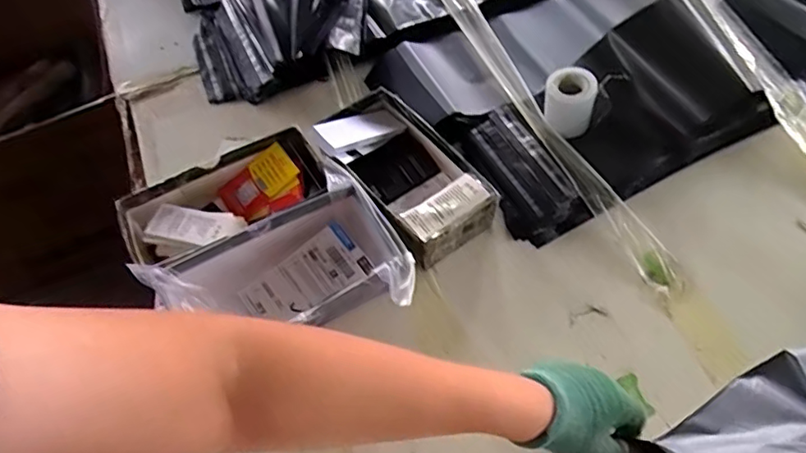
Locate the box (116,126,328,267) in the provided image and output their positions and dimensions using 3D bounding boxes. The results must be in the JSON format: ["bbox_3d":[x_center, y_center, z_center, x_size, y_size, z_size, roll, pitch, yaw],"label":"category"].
[{"bbox_3d":[-0.198,-0.020,0.637,0.222,0.056,0.116,-28,60,-14],"label":"box"}]

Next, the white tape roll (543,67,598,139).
[{"bbox_3d":[0.195,-0.145,0.660,0.058,0.067,0.046,14,59,13],"label":"white tape roll"}]

